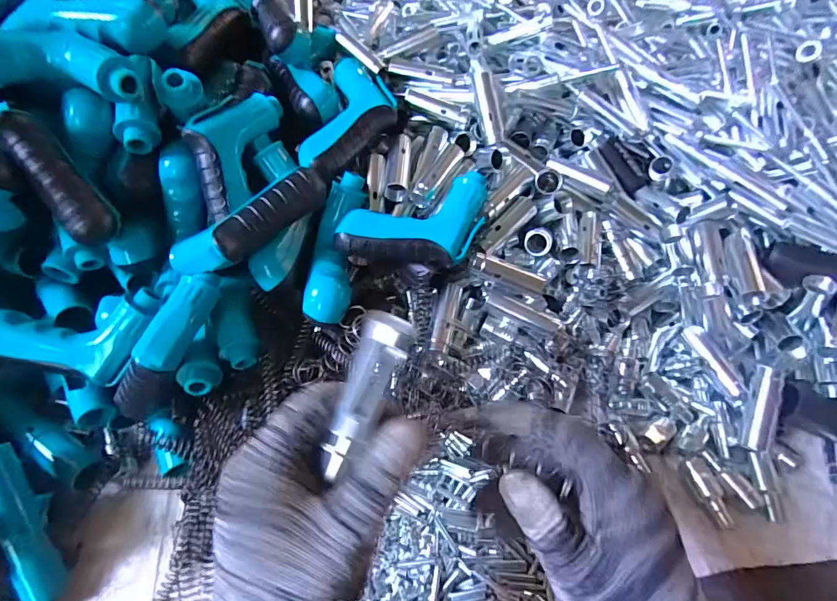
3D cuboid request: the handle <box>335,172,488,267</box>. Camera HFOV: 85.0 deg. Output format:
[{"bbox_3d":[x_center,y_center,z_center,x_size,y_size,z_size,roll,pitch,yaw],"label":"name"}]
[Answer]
[{"bbox_3d":[0.001,-0.061,0.403,0.139,0.024,0.071,-19,80,-7],"label":"handle"}]

